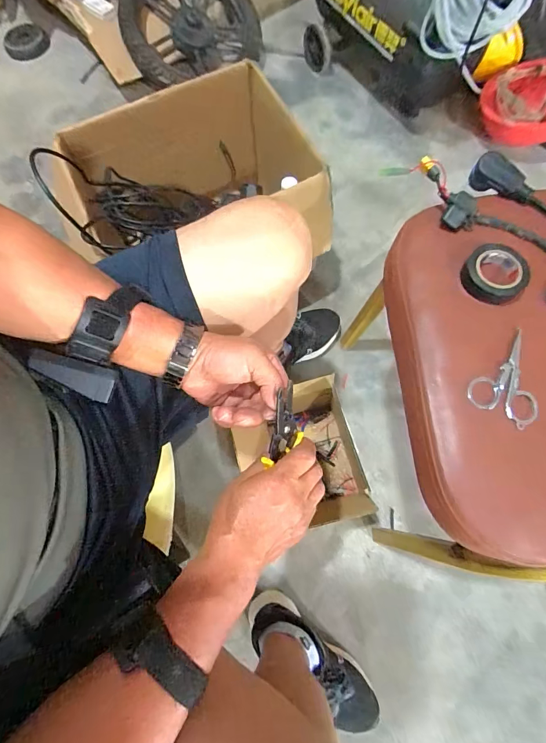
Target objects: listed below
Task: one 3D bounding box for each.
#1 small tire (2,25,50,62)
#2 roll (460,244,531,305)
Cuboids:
[{"bbox_3d":[-0.783,-1.045,1.192,0.134,0.025,0.157,-32,74,-8],"label":"small tire"},{"bbox_3d":[0.222,-0.097,0.373,0.059,0.014,0.063,-1,72,2],"label":"roll"}]

